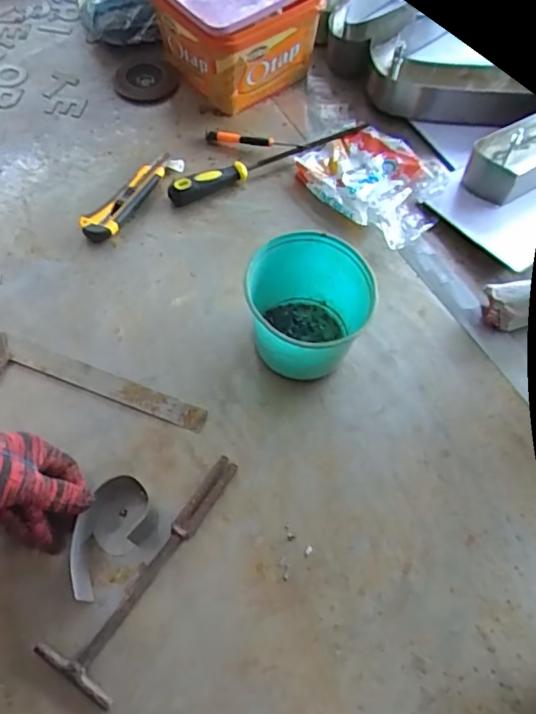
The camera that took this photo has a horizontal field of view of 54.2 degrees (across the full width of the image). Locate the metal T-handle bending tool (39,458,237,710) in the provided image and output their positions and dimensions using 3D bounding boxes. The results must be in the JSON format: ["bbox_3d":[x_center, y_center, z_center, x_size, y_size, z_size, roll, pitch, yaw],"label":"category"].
[{"bbox_3d":[-0.105,0.185,0.478,0.071,0.011,0.224,30,66,13],"label":"metal T-handle bending tool"}]

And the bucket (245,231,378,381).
[{"bbox_3d":[0.039,-0.045,0.552,0.117,0.108,0.127,1,63,-2],"label":"bucket"}]

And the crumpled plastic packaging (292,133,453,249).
[{"bbox_3d":[0.153,-0.248,0.710,0.170,0.033,0.195,-39,71,-19],"label":"crumpled plastic packaging"}]

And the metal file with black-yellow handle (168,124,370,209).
[{"bbox_3d":[0.005,-0.280,0.721,0.303,0.032,0.025,-29,67,-16],"label":"metal file with black-yellow handle"}]

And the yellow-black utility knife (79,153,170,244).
[{"bbox_3d":[-0.180,-0.210,0.677,0.041,0.024,0.158,25,65,10],"label":"yellow-black utility knife"}]

